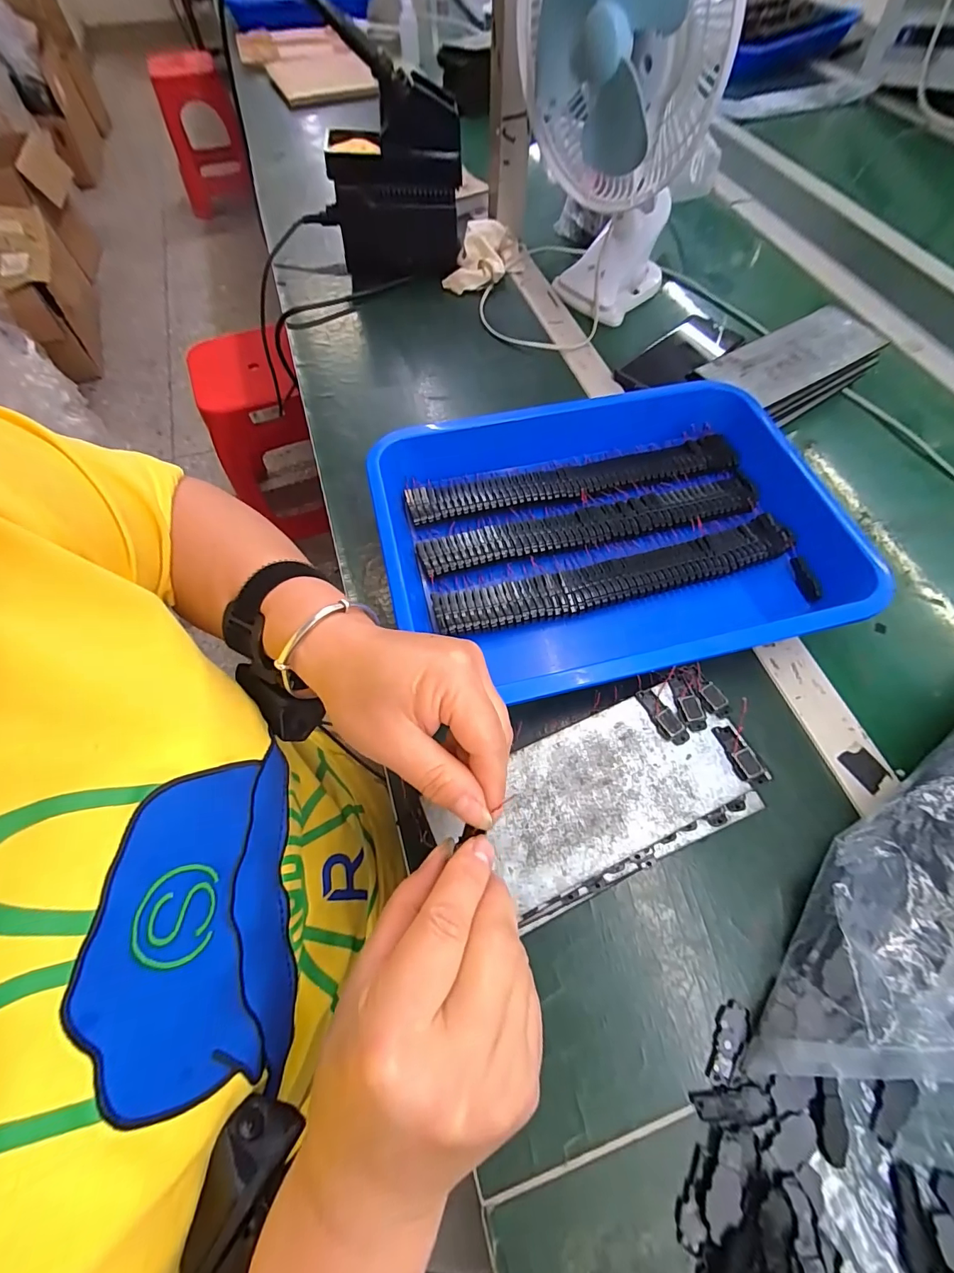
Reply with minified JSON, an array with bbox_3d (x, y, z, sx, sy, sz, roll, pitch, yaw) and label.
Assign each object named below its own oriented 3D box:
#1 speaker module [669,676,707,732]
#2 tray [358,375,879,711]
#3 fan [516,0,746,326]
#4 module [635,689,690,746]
[{"bbox_3d":[0.138,0.043,0.293,0.015,0.004,0.036,-9,64,-5],"label":"speaker module"},{"bbox_3d":[0.110,-0.088,0.377,0.371,0.049,0.261,-12,64,-6],"label":"tray"},{"bbox_3d":[0.125,-0.475,0.426,0.186,0.298,0.152,7,64,3],"label":"fan"},{"bbox_3d":[0.118,0.052,0.289,0.014,0.004,0.040,-27,67,-13],"label":"module"}]

